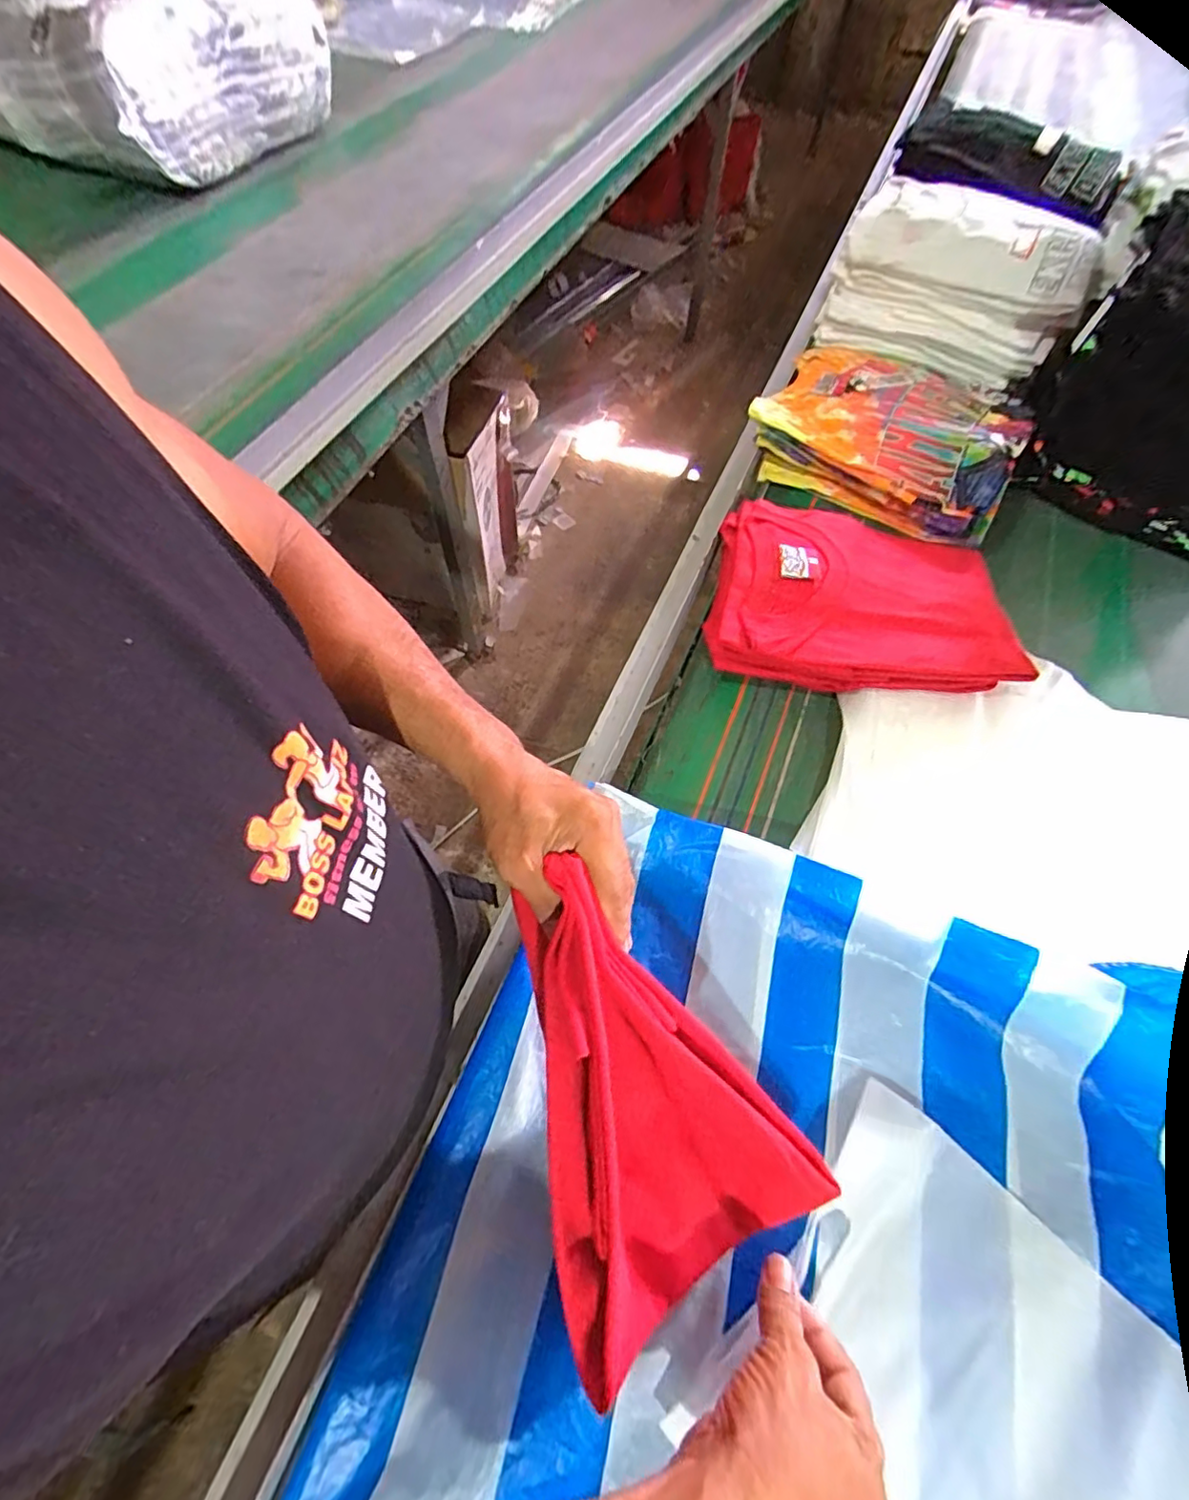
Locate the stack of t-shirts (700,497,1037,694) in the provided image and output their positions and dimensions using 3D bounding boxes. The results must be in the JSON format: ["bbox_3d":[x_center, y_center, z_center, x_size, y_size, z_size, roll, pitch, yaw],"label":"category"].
[{"bbox_3d":[0.272,-0.164,0.623,0.292,0.064,0.230,8,62,3],"label":"stack of t-shirts"}]

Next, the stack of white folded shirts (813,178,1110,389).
[{"bbox_3d":[0.492,-0.641,0.808,0.304,0.141,0.204,26,64,12],"label":"stack of white folded shirts"}]

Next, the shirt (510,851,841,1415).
[{"bbox_3d":[0.011,0.208,0.354,0.156,0.120,0.233,-31,66,-16],"label":"shirt"}]

